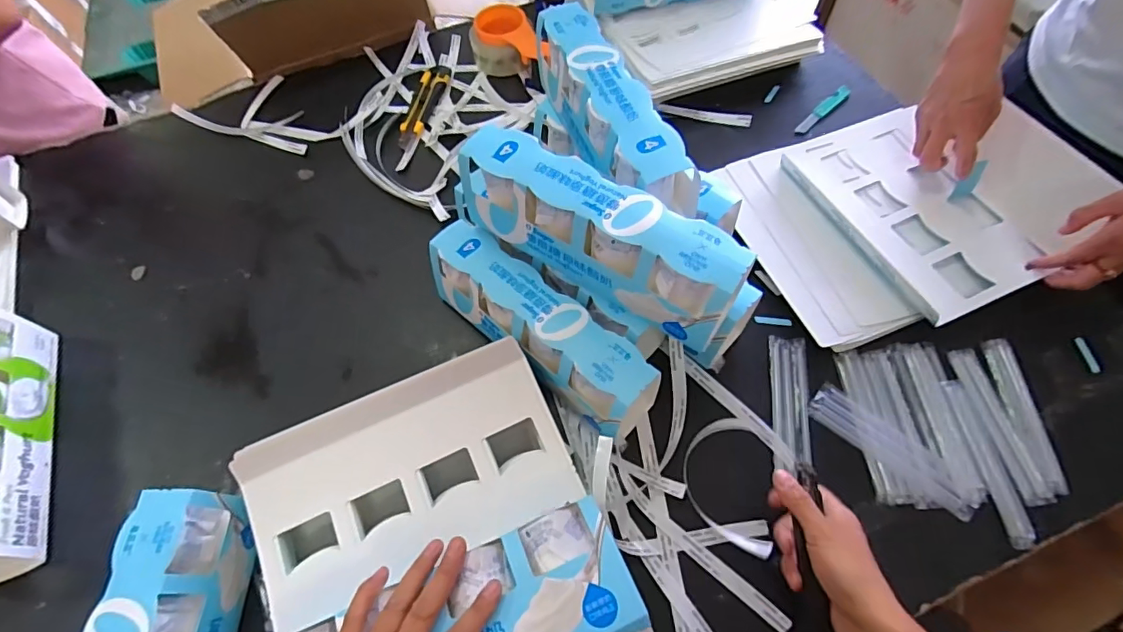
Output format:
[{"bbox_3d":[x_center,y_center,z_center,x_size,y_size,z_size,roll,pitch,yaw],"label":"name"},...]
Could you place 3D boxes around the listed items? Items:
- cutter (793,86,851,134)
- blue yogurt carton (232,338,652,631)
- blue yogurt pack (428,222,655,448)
[{"bbox_3d":[0.372,-0.294,0.731,0.119,0.008,0.021,-38,67,-16],"label":"cutter"},{"bbox_3d":[-0.103,0.201,0.420,0.270,0.099,0.307,-23,63,-9],"label":"blue yogurt carton"},{"bbox_3d":[-0.027,0.013,0.539,0.270,0.102,0.073,37,70,20],"label":"blue yogurt pack"}]

